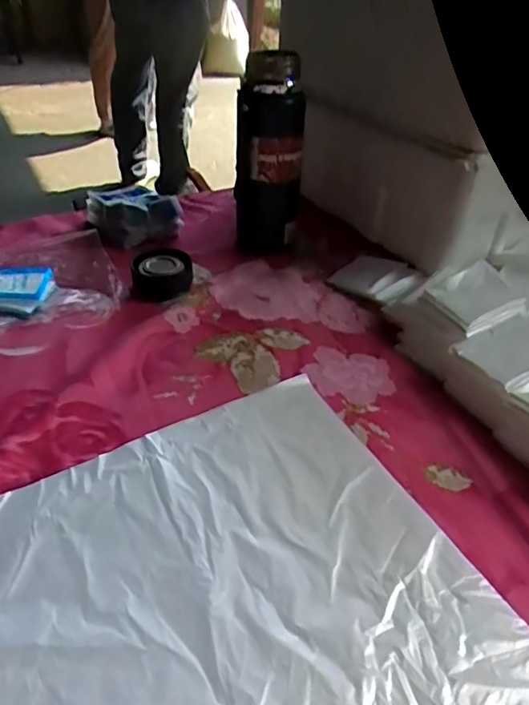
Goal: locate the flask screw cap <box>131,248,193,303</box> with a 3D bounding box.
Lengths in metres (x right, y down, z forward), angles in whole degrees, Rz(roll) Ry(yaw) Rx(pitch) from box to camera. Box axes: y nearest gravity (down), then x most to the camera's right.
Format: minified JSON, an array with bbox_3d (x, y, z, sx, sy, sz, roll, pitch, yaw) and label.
[{"bbox_3d":[-0.116,-0.089,0.627,0.063,0.032,0.063,1,40,-1],"label":"flask screw cap"}]

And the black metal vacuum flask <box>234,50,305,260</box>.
[{"bbox_3d":[0.005,-0.213,0.633,0.077,0.236,0.064,0,40,-1],"label":"black metal vacuum flask"}]

